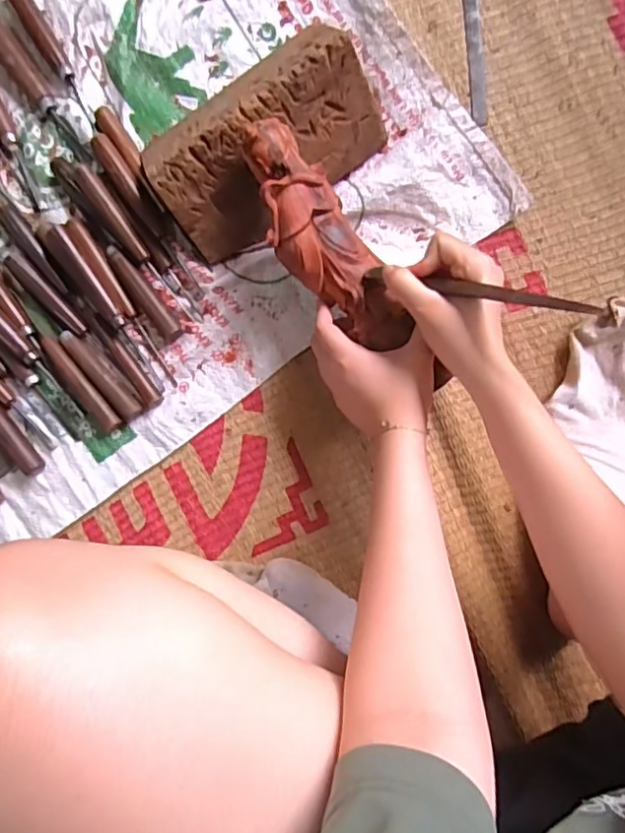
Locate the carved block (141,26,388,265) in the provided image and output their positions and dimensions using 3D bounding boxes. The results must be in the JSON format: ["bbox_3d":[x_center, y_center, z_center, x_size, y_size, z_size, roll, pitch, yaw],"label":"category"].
[{"bbox_3d":[-0.048,-0.253,0.521,0.210,0.067,0.133,-30,89,5],"label":"carved block"}]

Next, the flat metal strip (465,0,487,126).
[{"bbox_3d":[0.152,-0.358,0.539,0.015,0.008,0.161,-4,92,5],"label":"flat metal strip"}]

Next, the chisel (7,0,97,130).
[{"bbox_3d":[-0.252,-0.357,0.559,0.022,0.018,0.160,-34,89,5],"label":"chisel"}]

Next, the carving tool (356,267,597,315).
[{"bbox_3d":[0.107,-0.089,0.407,0.196,0.012,0.013,23,95,46],"label":"carving tool"}]

